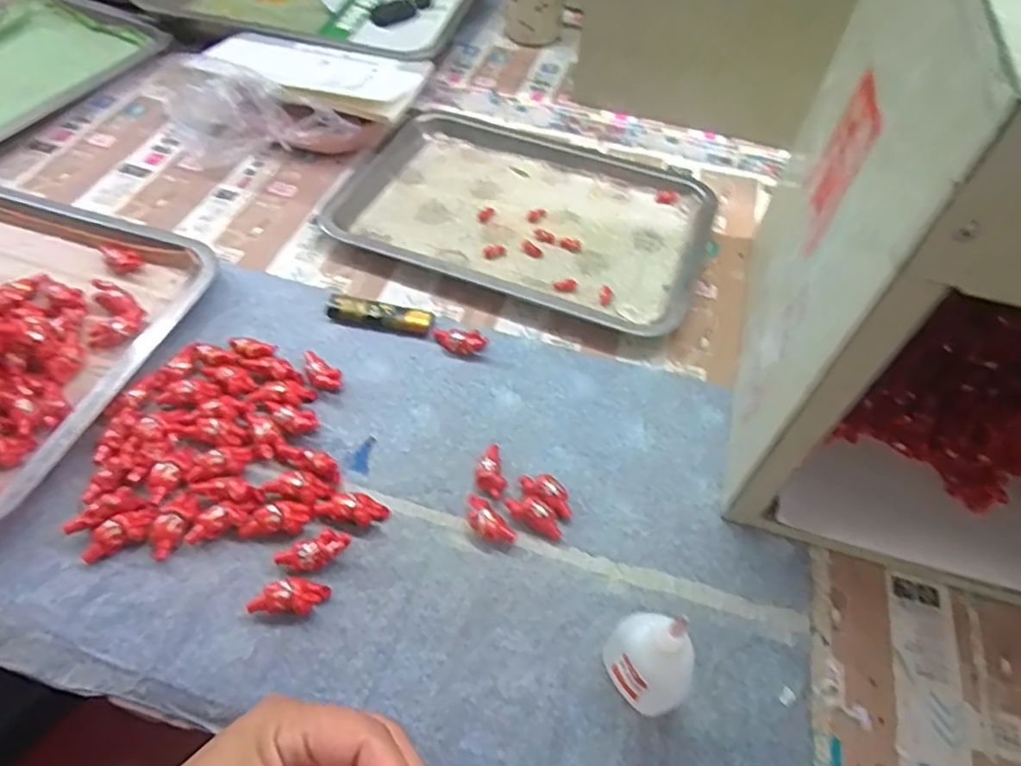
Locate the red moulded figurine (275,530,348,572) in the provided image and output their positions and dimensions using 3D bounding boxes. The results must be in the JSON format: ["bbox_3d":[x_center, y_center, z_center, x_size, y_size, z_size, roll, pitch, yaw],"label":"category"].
[{"bbox_3d":[-0.115,0.100,0.376,0.042,0.012,0.018,-18,57,-16],"label":"red moulded figurine"}]

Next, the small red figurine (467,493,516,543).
[{"bbox_3d":[-0.016,0.084,0.395,0.018,0.014,0.039,-34,63,-25],"label":"small red figurine"}]

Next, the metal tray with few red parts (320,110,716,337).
[{"bbox_3d":[0.018,-0.158,0.571,0.307,0.021,0.219,21,55,11],"label":"metal tray with few red parts"}]

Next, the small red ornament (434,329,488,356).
[{"bbox_3d":[-0.039,-0.031,0.481,0.041,0.014,0.016,13,54,5],"label":"small red ornament"}]

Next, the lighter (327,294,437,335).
[{"bbox_3d":[-0.100,-0.052,0.492,0.081,0.010,0.020,10,54,3],"label":"lighter"}]

